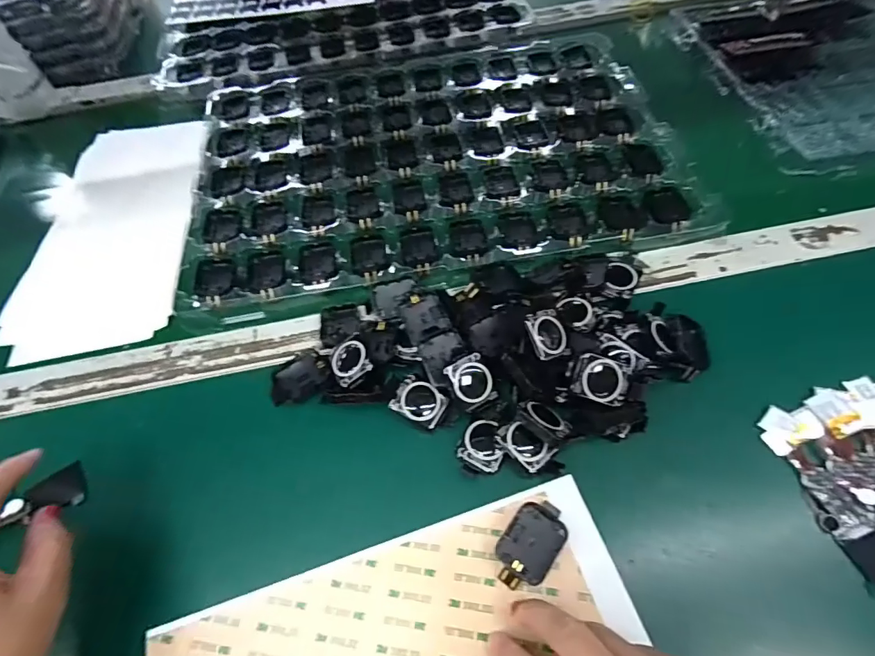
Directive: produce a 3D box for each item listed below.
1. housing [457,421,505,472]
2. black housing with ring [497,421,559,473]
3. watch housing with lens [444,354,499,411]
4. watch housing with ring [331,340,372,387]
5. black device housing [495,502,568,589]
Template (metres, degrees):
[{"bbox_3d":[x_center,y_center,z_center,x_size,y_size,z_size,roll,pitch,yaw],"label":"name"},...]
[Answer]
[{"bbox_3d":[0.032,0.081,0.311,0.029,0.014,0.034,20,63,14],"label":"housing"},{"bbox_3d":[0.060,0.080,0.308,0.024,0.016,0.034,-42,66,-19],"label":"black housing with ring"},{"bbox_3d":[0.025,0.037,0.319,0.028,0.009,0.033,-29,62,-13],"label":"watch housing with lens"},{"bbox_3d":[-0.065,0.025,0.341,0.030,0.010,0.034,-39,59,13],"label":"watch housing with ring"},{"bbox_3d":[0.058,0.134,0.280,0.032,0.012,0.054,35,67,21],"label":"black device housing"}]

